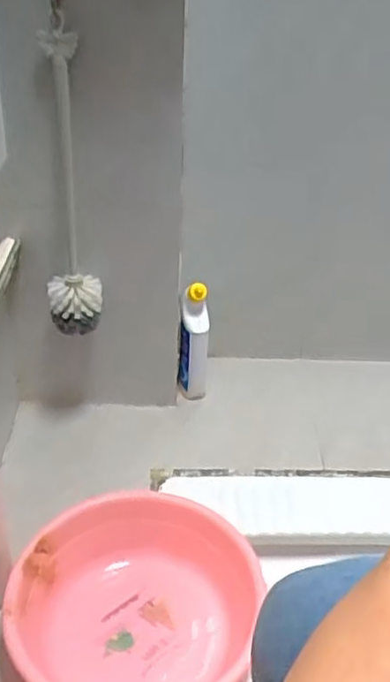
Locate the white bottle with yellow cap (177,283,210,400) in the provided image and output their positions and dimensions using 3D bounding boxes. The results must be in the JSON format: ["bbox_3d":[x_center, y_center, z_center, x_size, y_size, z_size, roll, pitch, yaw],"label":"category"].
[{"bbox_3d":[-0.002,0.002,1.148,0.056,0.215,0.053,7,35,4],"label":"white bottle with yellow cap"}]

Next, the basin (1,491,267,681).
[{"bbox_3d":[-0.077,0.327,0.814,0.276,0.093,0.294,1,36,-1],"label":"basin"}]

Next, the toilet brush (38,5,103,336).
[{"bbox_3d":[-0.179,-0.213,0.923,0.079,0.422,0.107,-2,36,-8],"label":"toilet brush"}]

